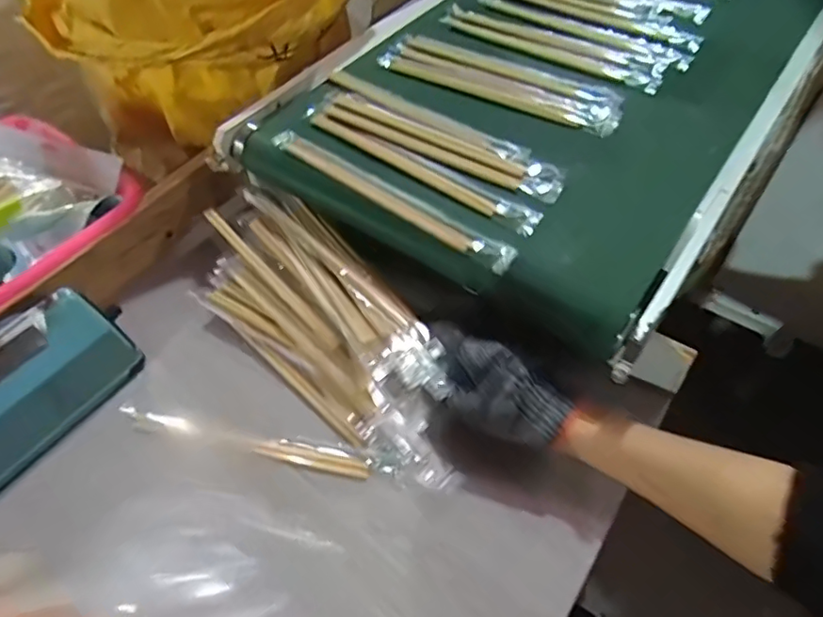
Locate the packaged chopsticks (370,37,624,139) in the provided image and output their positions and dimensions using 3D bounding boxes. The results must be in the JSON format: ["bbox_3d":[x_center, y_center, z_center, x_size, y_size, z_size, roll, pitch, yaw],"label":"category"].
[{"bbox_3d":[0.089,-0.231,0.574,0.250,0.011,0.071,24,56,18],"label":"packaged chopsticks"}]

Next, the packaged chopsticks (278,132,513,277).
[{"bbox_3d":[-0.022,-0.097,0.476,0.250,0.006,0.025,33,65,22],"label":"packaged chopsticks"}]

